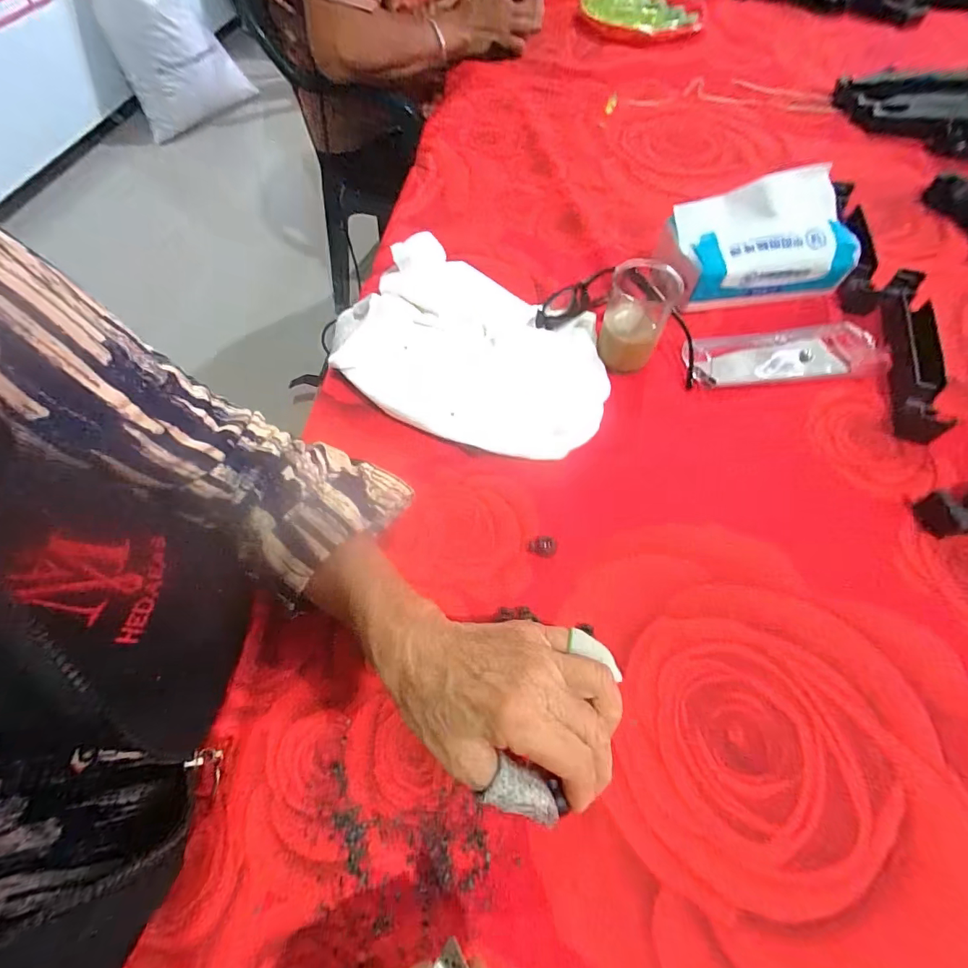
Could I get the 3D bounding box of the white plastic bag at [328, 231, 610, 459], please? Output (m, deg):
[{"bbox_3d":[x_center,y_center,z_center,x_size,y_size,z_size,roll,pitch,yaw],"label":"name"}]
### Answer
[{"bbox_3d":[-0.017,-0.119,0.392,0.254,0.049,0.170,24,64,15],"label":"white plastic bag"}]

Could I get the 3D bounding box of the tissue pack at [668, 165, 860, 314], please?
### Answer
[{"bbox_3d":[0.262,-0.229,0.426,0.158,0.051,0.104,-8,90,7],"label":"tissue pack"}]

